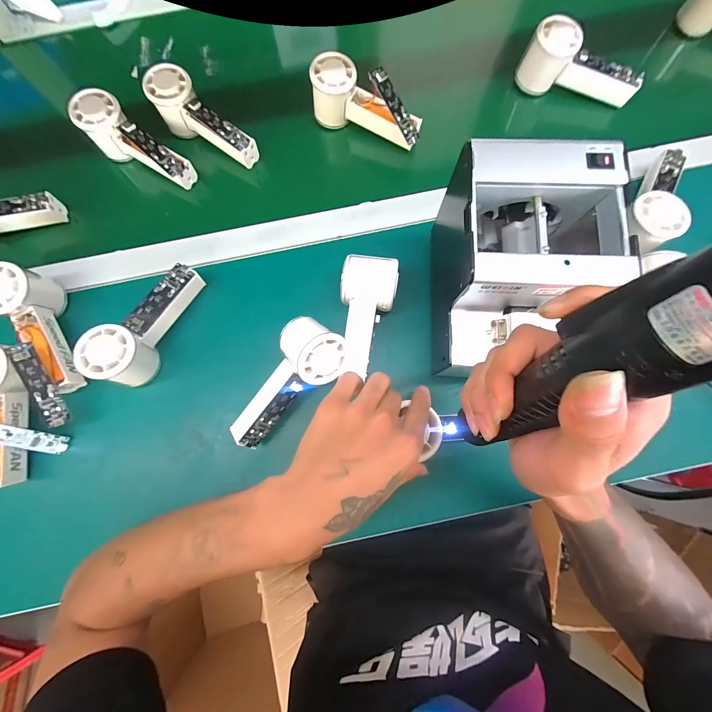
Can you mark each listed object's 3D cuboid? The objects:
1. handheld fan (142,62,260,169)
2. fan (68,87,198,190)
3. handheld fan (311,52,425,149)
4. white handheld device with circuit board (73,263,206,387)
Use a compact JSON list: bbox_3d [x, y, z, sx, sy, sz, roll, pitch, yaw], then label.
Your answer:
[{"bbox_3d":[-0.200,-0.306,0.413,0.145,0.055,0.051,38,80,7],"label":"handheld fan"},{"bbox_3d":[-0.284,-0.269,0.406,0.145,0.055,0.053,38,80,7],"label":"fan"},{"bbox_3d":[0.015,-0.321,0.404,0.149,0.063,0.049,28,79,5],"label":"handheld fan"},{"bbox_3d":[-0.228,-0.038,0.353,0.045,0.063,0.143,29,79,5],"label":"white handheld device with circuit board"}]

